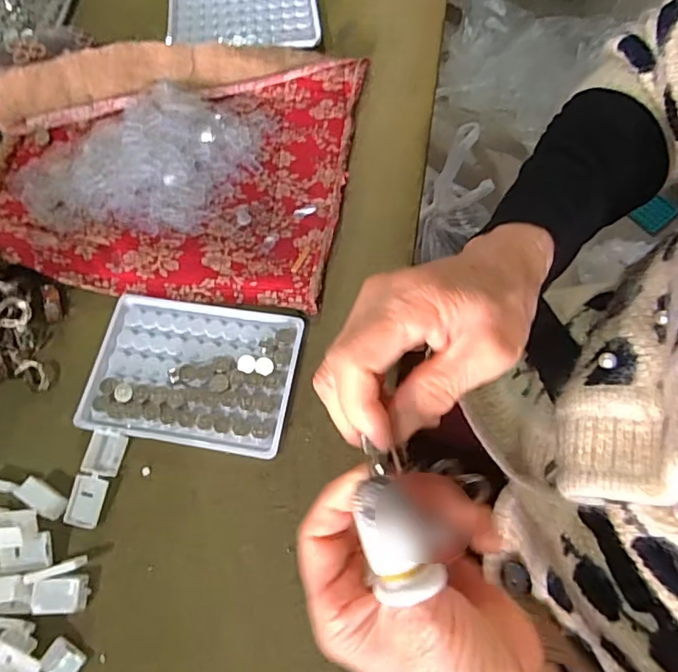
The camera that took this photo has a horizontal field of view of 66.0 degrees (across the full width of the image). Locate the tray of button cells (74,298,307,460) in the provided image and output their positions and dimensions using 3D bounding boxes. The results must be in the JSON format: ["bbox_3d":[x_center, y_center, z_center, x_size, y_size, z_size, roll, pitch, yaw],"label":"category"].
[{"bbox_3d":[-0.095,0.021,0.337,0.130,0.007,0.094,9,67,4],"label":"tray of button cells"}]

